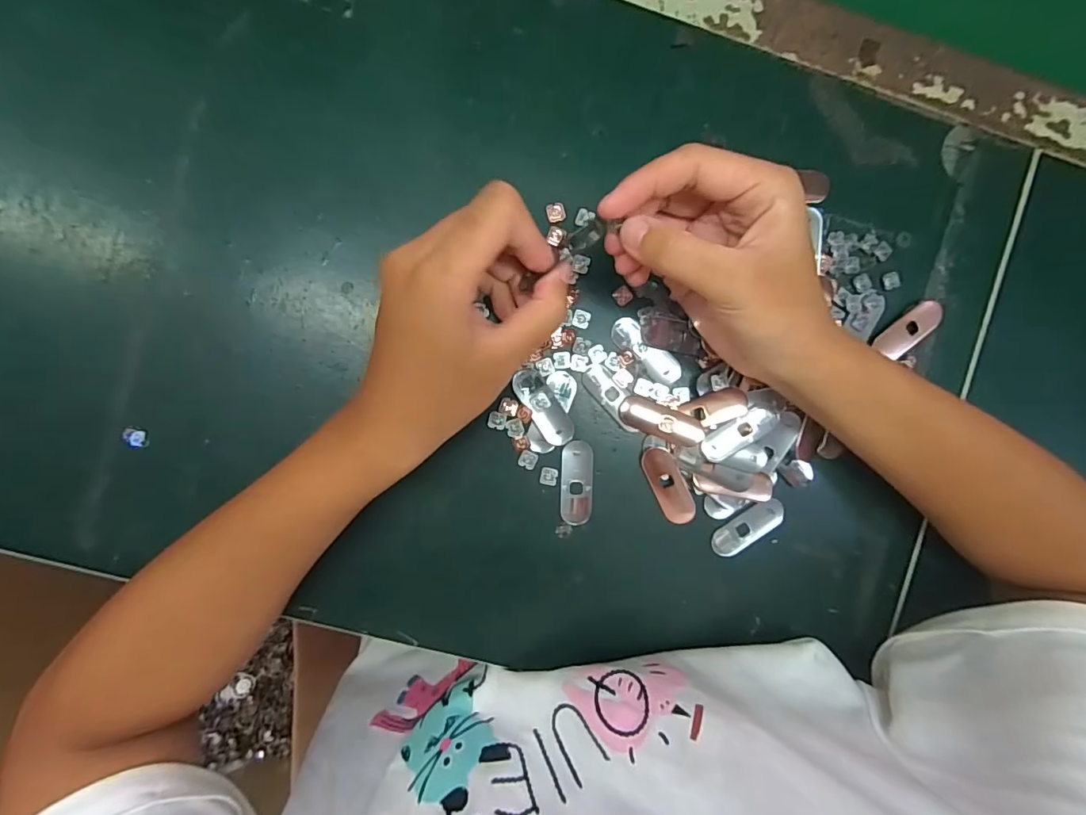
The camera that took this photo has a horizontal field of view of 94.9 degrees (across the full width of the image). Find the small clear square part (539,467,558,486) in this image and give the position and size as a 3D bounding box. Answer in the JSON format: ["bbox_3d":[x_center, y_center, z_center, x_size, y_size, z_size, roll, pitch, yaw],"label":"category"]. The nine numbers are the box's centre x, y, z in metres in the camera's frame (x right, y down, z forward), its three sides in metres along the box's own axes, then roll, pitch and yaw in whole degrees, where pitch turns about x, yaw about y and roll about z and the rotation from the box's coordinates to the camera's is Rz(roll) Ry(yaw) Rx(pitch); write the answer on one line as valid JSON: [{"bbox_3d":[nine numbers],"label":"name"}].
[{"bbox_3d":[0.004,0.041,0.295,0.010,0.004,0.010,11,91,-4],"label":"small clear square part"}]

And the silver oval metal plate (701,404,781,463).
[{"bbox_3d":[0.118,0.014,0.296,0.051,0.009,0.018,-31,88,-1],"label":"silver oval metal plate"}]

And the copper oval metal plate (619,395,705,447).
[{"bbox_3d":[0.071,0.008,0.298,0.051,0.006,0.018,21,90,-4],"label":"copper oval metal plate"}]

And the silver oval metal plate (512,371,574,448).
[{"bbox_3d":[0.001,0.000,0.294,0.018,0.004,0.047,-33,93,-2],"label":"silver oval metal plate"}]

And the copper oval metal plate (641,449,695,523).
[{"bbox_3d":[0.076,0.047,0.301,0.019,0.004,0.049,-26,93,-3],"label":"copper oval metal plate"}]

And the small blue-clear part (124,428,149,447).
[{"bbox_3d":[-0.228,0.017,0.279,0.011,0.004,0.010,2,91,-4],"label":"small blue-clear part"}]

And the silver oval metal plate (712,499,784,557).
[{"bbox_3d":[0.127,0.074,0.309,0.049,0.004,0.019,-32,93,-2],"label":"silver oval metal plate"}]

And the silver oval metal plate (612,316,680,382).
[{"bbox_3d":[0.062,-0.033,0.296,0.017,0.004,0.049,-45,94,-2],"label":"silver oval metal plate"}]

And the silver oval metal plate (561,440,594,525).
[{"bbox_3d":[0.021,0.046,0.297,0.019,0.004,0.049,0,92,-4],"label":"silver oval metal plate"}]

